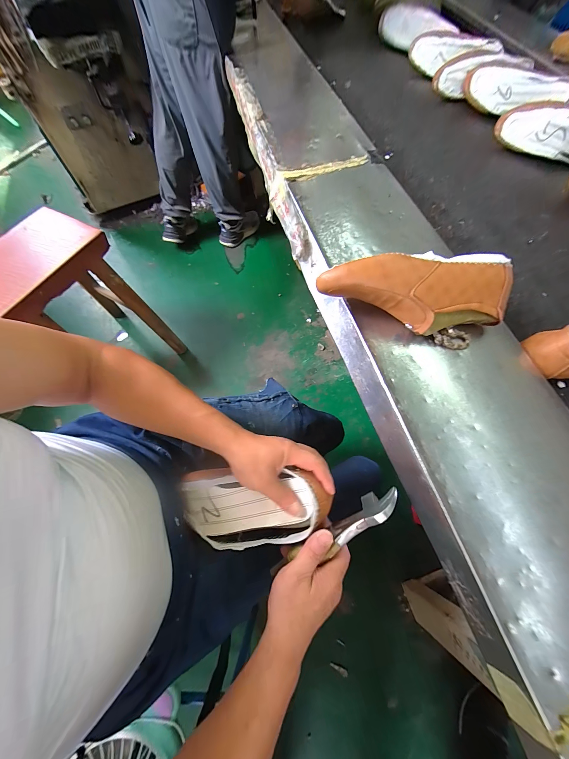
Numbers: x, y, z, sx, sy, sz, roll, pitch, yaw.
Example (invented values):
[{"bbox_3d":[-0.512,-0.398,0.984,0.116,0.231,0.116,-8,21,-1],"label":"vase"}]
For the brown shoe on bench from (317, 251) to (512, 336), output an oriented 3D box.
[{"bbox_3d":[0.178,-0.111,0.365,0.245,0.094,0.082,-7,67,-3],"label":"brown shoe on bench"}]

